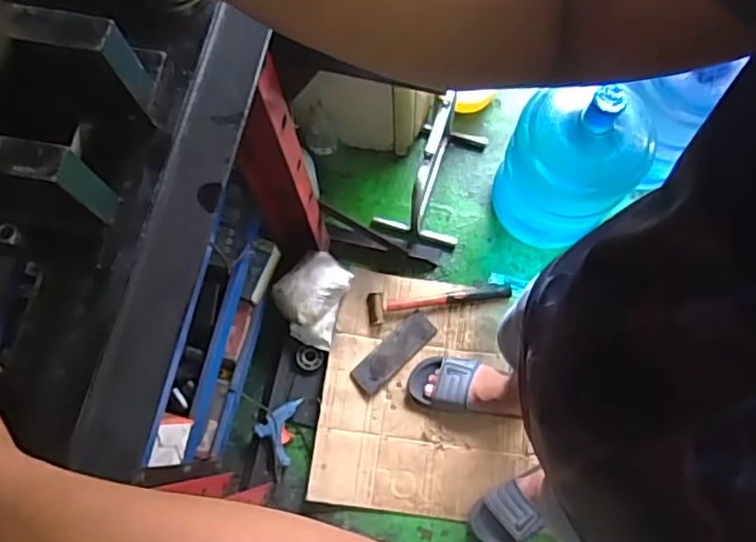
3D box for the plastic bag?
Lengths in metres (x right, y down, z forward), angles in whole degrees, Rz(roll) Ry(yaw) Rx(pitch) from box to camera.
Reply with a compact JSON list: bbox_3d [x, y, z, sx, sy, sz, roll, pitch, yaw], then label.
[{"bbox_3d":[-0.146,0.055,1.389,0.145,0.108,0.186,22,76,6],"label":"plastic bag"}]

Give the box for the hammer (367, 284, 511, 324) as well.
[{"bbox_3d":[0.135,0.056,1.439,0.322,0.025,0.064,-11,75,-2],"label":"hammer"}]

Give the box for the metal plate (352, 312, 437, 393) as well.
[{"bbox_3d":[0.035,0.182,1.421,0.210,0.014,0.071,-43,78,-10],"label":"metal plate"}]

